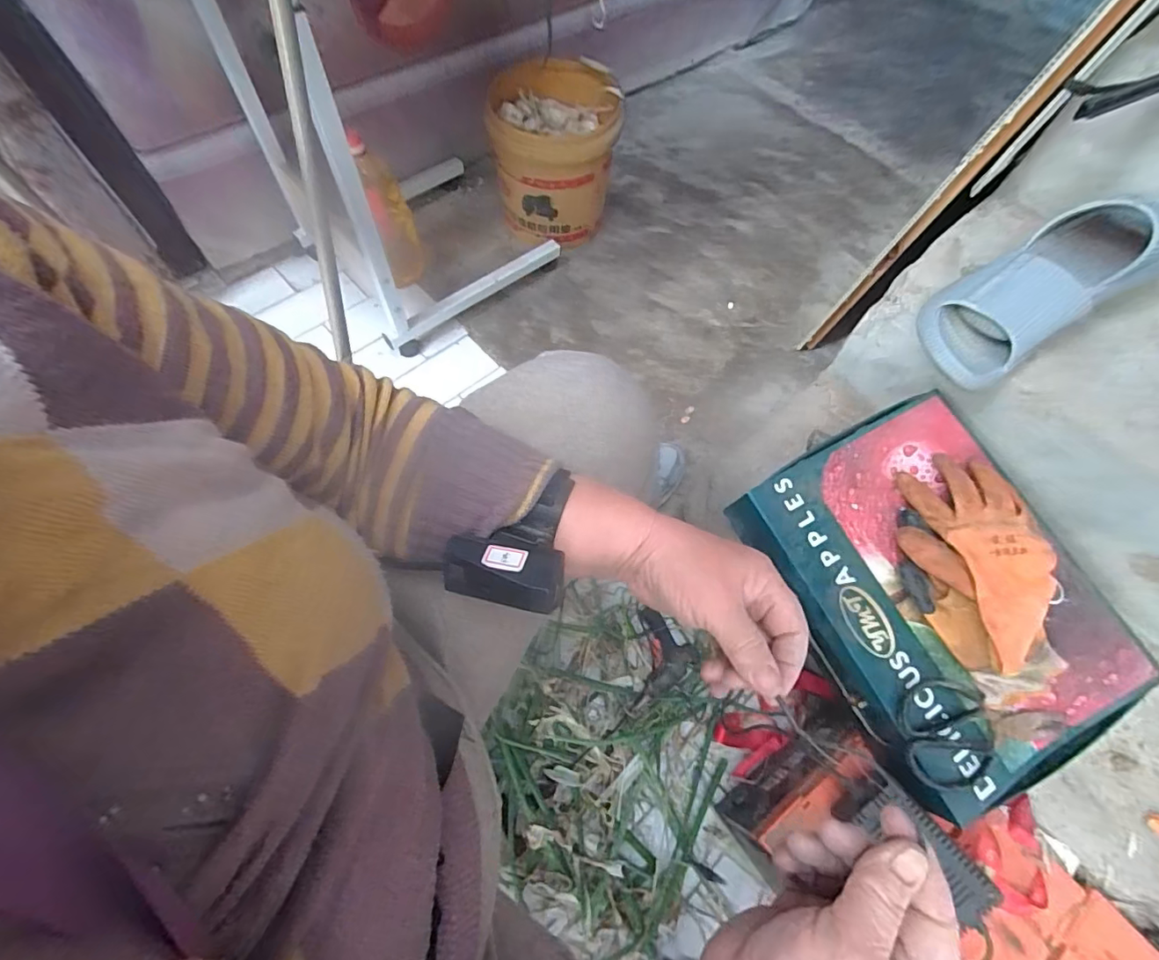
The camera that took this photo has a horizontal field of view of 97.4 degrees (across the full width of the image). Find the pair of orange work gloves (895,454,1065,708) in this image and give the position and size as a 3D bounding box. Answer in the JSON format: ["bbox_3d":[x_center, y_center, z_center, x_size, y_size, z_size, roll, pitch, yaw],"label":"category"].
[{"bbox_3d":[0.412,0.093,0.521,0.124,0.042,0.246,-6,66,-6],"label":"pair of orange work gloves"}]

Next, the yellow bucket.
[{"bbox_3d":[-0.045,-0.646,1.041,0.235,0.264,0.251,1,65,-3],"label":"yellow bucket"}]

